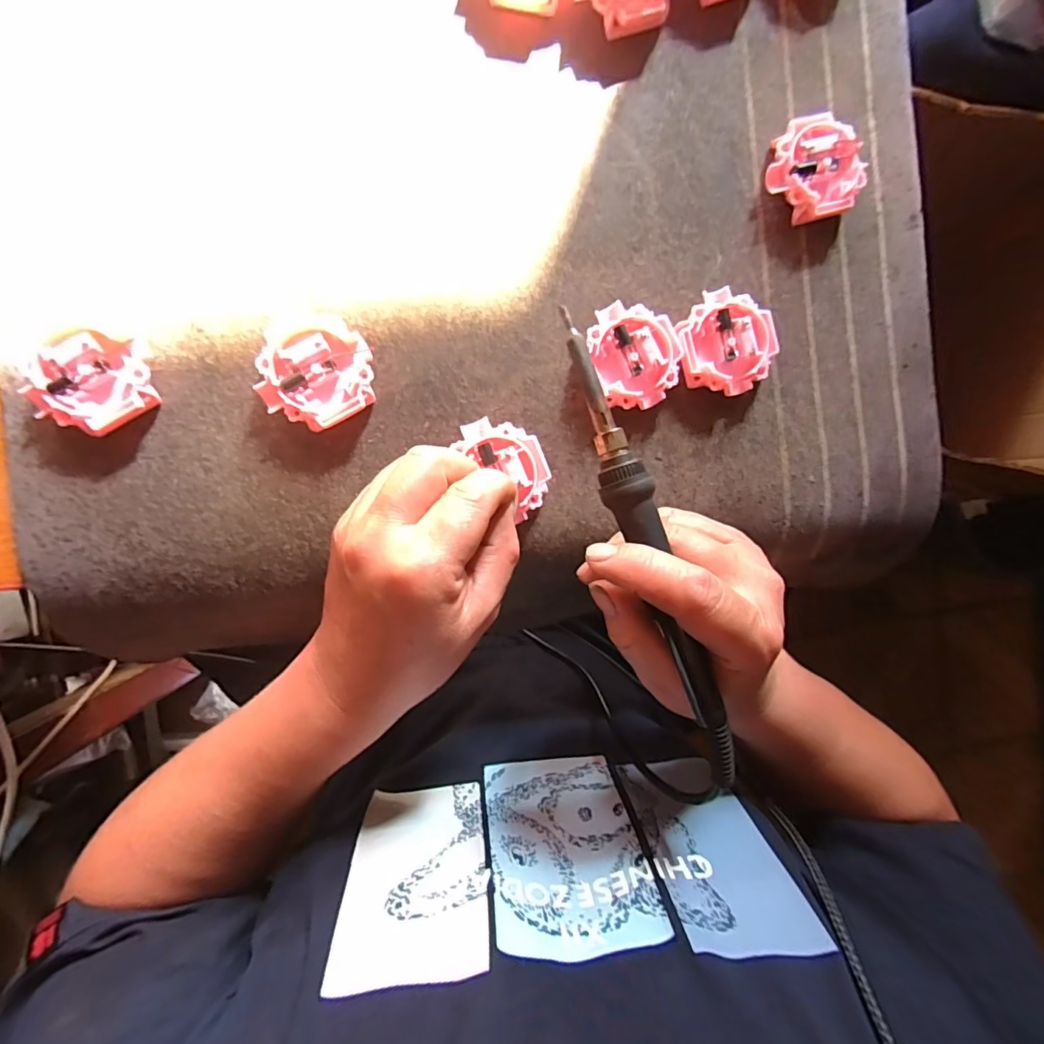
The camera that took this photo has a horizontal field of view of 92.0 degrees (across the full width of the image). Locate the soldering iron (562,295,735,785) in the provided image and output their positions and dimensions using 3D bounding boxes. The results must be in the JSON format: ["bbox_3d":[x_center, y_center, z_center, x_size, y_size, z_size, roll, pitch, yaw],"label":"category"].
[{"bbox_3d":[0.053,0.012,0.208,0.019,0.018,0.207,-20,91,-5],"label":"soldering iron"}]

